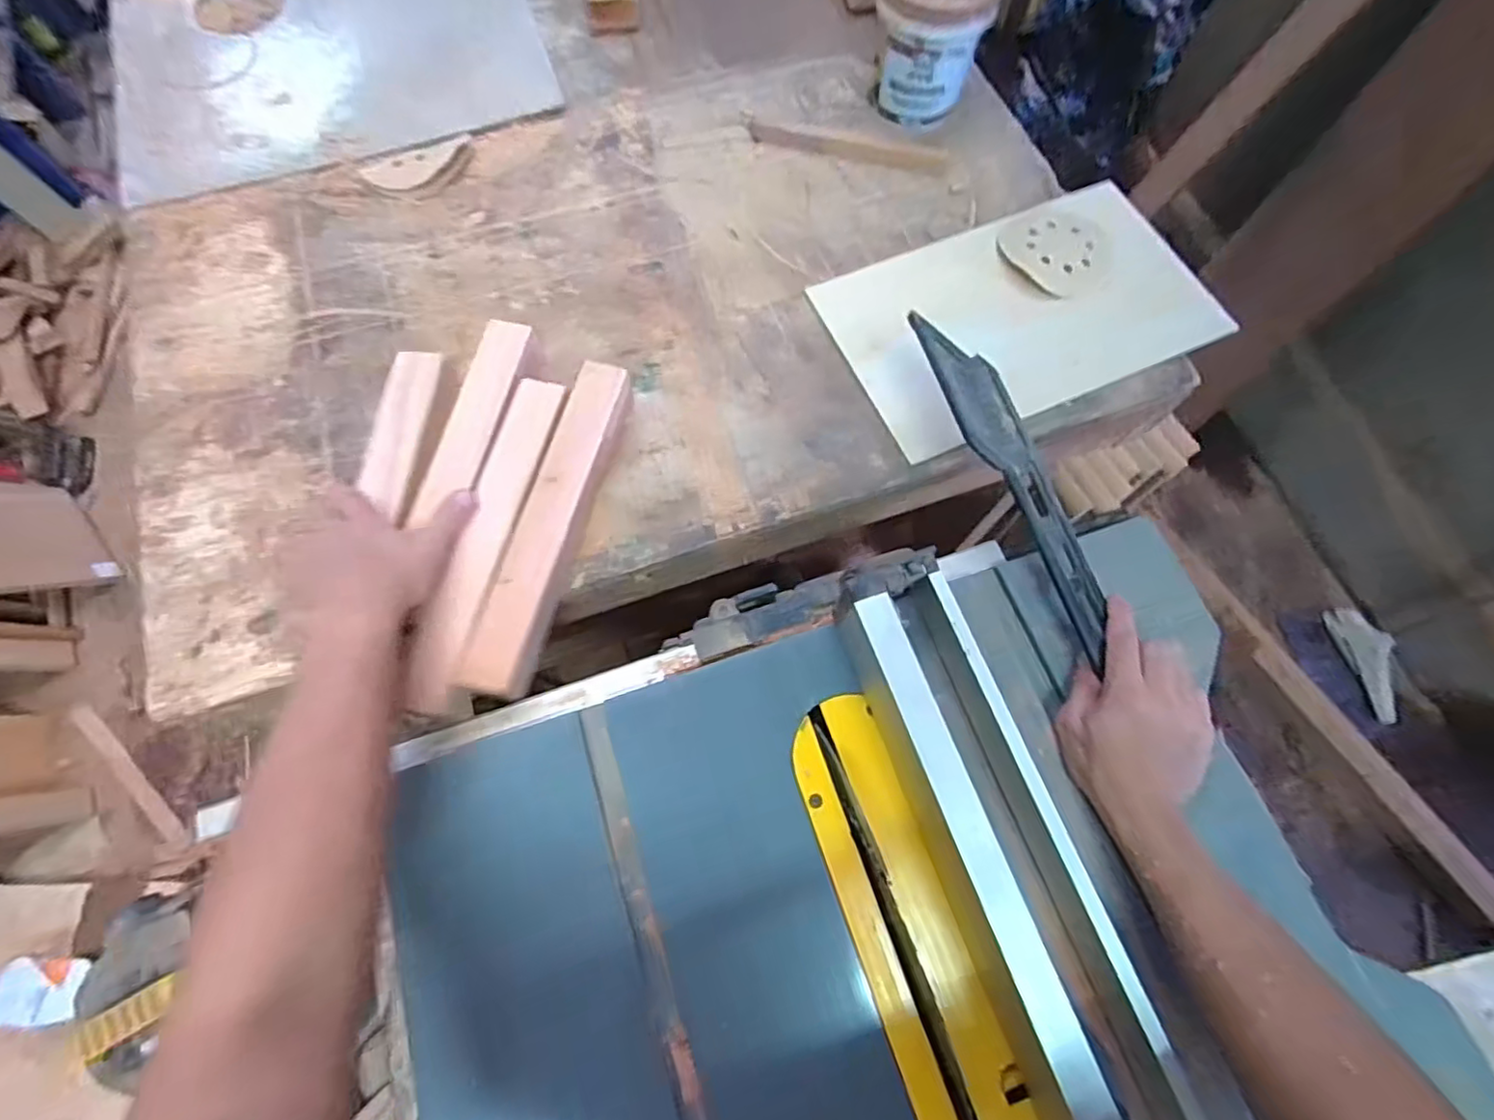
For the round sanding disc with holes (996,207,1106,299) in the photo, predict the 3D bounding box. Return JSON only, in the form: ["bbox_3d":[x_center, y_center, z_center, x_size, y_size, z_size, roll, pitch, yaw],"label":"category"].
[{"bbox_3d":[0.326,-0.328,0.664,0.105,0.016,0.105,0,69,-1],"label":"round sanding disc with holes"}]

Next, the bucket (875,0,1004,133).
[{"bbox_3d":[0.198,-0.568,0.696,0.122,0.129,0.116,0,69,-1],"label":"bucket"}]

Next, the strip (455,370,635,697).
[{"bbox_3d":[-0.162,-0.033,0.535,0.043,0.038,0.295,13,69,4],"label":"strip"}]

